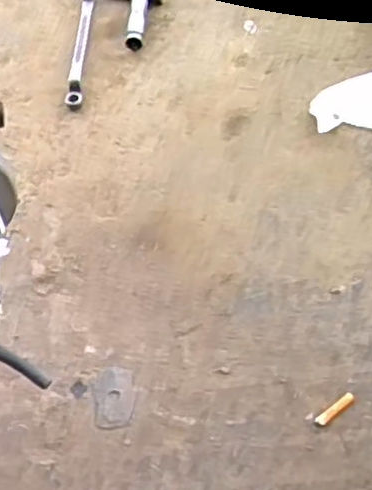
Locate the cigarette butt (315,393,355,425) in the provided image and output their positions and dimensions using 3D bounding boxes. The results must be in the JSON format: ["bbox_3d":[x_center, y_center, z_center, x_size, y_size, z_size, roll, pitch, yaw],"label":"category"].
[{"bbox_3d":[0.128,0.140,0.610,0.039,0.005,0.009,-32,64,-15],"label":"cigarette butt"}]

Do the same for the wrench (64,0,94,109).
[{"bbox_3d":[-0.122,-0.243,0.835,0.021,0.012,0.199,1,60,2],"label":"wrench"}]

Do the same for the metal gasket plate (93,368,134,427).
[{"bbox_3d":[-0.063,0.132,0.625,0.034,0.004,0.053,-6,60,-1],"label":"metal gasket plate"}]

